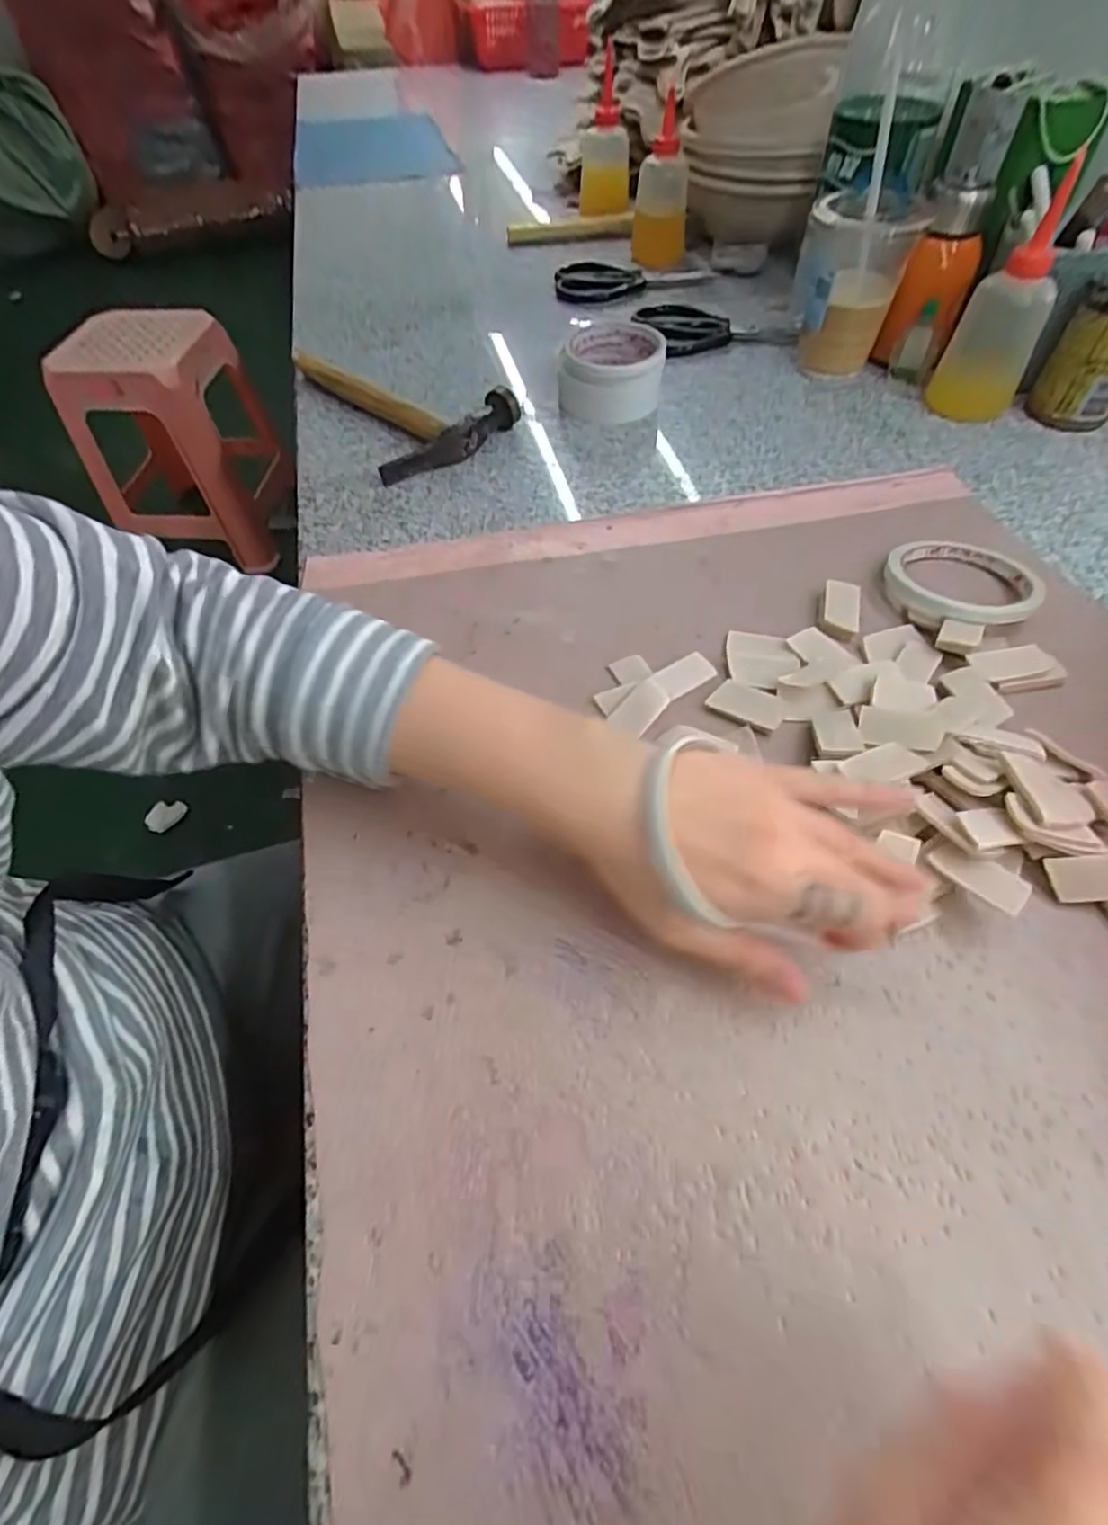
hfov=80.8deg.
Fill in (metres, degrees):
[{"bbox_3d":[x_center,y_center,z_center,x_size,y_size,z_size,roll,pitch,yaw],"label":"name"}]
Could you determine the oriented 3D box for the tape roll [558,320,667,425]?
[{"bbox_3d":[0.051,-0.357,0.589,0.091,0.046,0.111,1,56,4],"label":"tape roll"}]

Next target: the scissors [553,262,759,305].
[{"bbox_3d":[0.113,-0.560,0.765,0.220,0.027,0.071,10,57,10],"label":"scissors"}]

